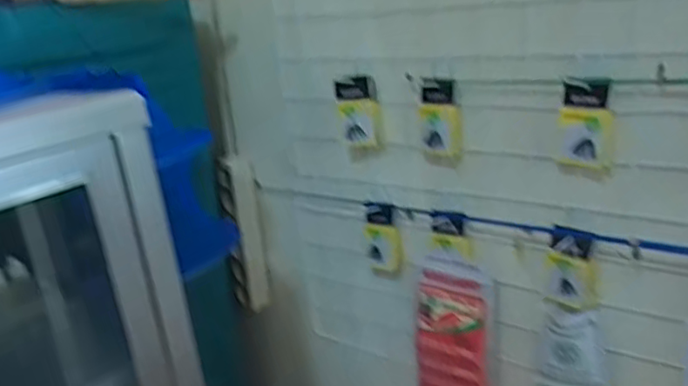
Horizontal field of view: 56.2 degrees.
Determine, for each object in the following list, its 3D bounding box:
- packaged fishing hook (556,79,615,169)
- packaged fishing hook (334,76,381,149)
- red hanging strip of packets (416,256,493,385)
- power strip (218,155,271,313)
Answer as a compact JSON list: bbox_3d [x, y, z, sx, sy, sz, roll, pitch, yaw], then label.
[{"bbox_3d":[0.257,-0.074,0.687,0.058,0.090,0.015,12,18,41],"label":"packaged fishing hook"},{"bbox_3d":[0.023,-0.107,0.864,0.052,0.098,0.021,-10,16,20],"label":"packaged fishing hook"},{"bbox_3d":[0.157,0.276,0.897,0.100,0.382,0.038,10,23,41],"label":"red hanging strip of packets"},{"bbox_3d":[-0.167,0.069,1.080,0.049,0.258,0.044,-18,21,-35],"label":"power strip"}]

